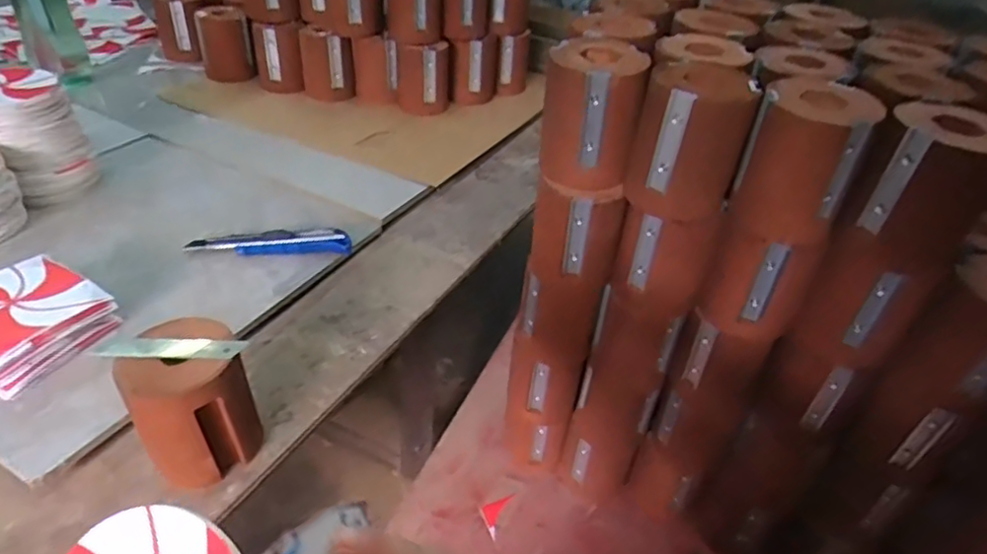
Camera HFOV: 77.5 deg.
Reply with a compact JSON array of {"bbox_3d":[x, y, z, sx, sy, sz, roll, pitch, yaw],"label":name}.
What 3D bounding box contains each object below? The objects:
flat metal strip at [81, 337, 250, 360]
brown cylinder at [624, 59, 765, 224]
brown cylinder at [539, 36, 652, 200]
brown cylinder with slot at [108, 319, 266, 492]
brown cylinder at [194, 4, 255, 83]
[{"bbox_3d":[-0.226,0.050,0.428,0.100,0.008,0.020,2,38,-5],"label":"flat metal strip"},{"bbox_3d":[0.154,-0.105,0.480,0.078,0.101,0.070,19,40,16],"label":"brown cylinder"},{"bbox_3d":[0.077,-0.131,0.505,0.074,0.101,0.075,10,38,5],"label":"brown cylinder"},{"bbox_3d":[-0.219,0.090,0.451,0.078,0.092,0.083,-16,44,-26],"label":"brown cylinder with slot"},{"bbox_3d":[-0.430,-0.372,0.987,0.075,0.101,0.065,-11,42,-21],"label":"brown cylinder"}]

